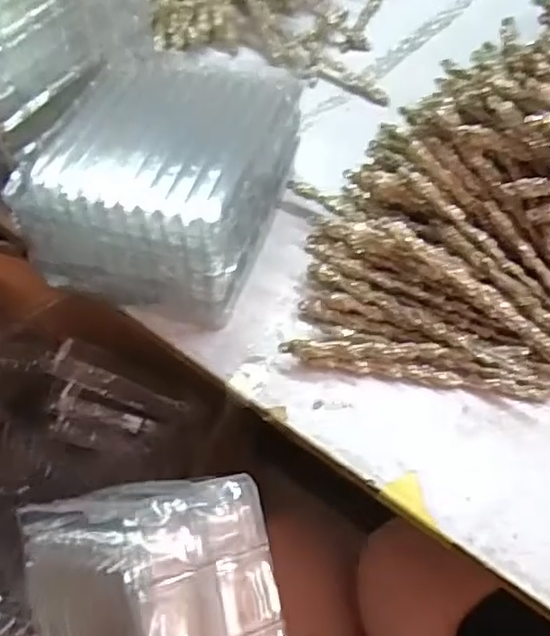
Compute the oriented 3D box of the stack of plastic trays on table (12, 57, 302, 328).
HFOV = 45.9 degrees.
[{"bbox_3d":[-0.078,-0.100,0.466,0.150,0.087,0.204,15,58,10],"label":"stack of plastic trays on table"}]

